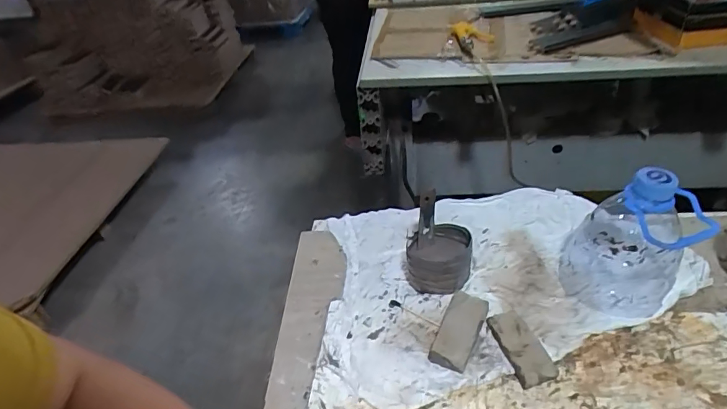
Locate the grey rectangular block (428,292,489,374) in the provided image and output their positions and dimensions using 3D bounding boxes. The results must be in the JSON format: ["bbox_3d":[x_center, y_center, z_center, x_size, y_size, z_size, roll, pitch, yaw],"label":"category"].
[{"bbox_3d":[0.086,0.112,0.417,0.035,0.030,0.070,15,42,24],"label":"grey rectangular block"}]

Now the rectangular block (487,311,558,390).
[{"bbox_3d":[0.137,0.125,0.407,0.033,0.016,0.068,-13,38,-10],"label":"rectangular block"}]

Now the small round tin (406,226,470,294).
[{"bbox_3d":[0.076,0.056,0.475,0.062,0.051,0.063,-3,37,3],"label":"small round tin"}]

